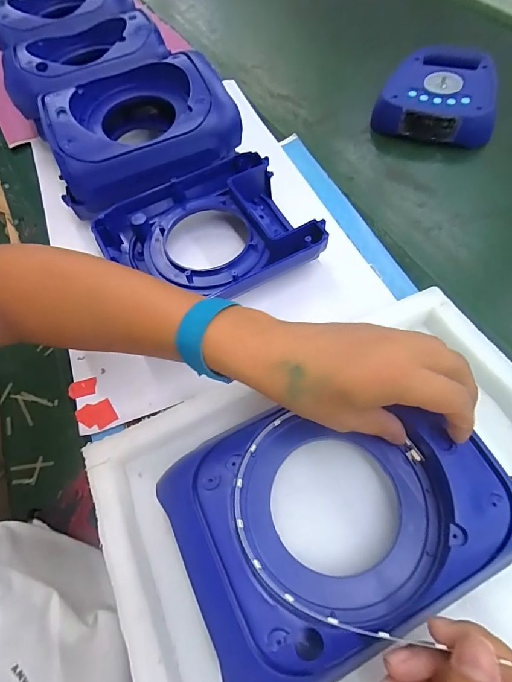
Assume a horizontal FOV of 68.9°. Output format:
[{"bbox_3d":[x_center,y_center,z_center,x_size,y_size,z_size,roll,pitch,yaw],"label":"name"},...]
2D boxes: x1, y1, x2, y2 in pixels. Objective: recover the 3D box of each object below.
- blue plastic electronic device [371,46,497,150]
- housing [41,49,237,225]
[{"bbox_3d":[0.266,-0.370,0.566,0.168,0.054,0.172,13,64,12],"label":"blue plastic electronic device"},{"bbox_3d":[-0.142,-0.270,0.468,0.226,0.075,0.186,-25,63,-8],"label":"housing"}]

